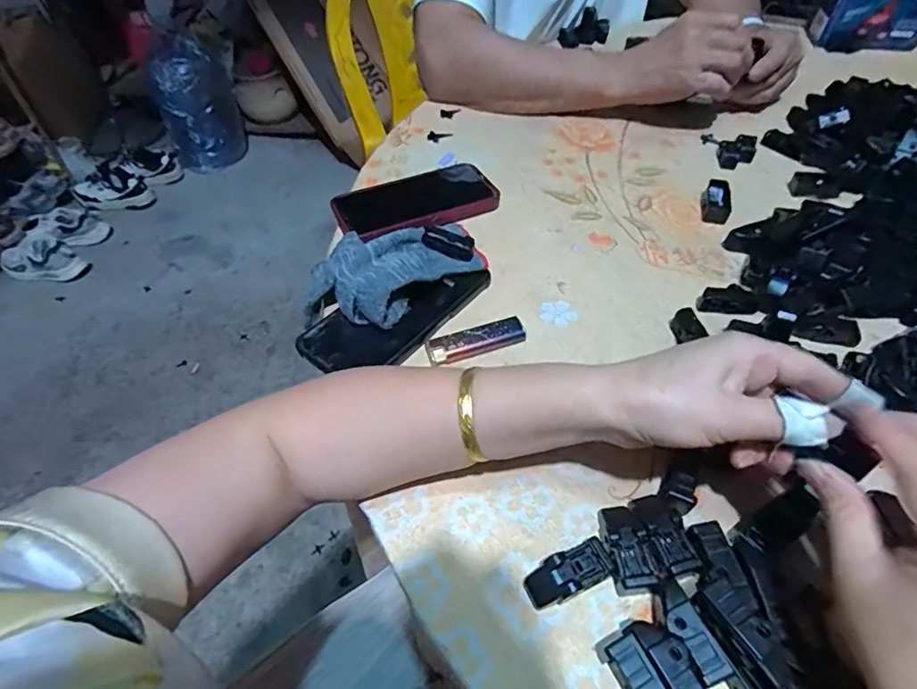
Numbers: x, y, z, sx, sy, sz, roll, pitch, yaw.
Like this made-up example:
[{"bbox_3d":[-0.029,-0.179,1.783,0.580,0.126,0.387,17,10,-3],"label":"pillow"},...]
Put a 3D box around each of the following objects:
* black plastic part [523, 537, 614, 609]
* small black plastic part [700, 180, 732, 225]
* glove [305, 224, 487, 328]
[{"bbox_3d":[0.063,0.131,0.287,0.049,0.018,0.022,-22,53,-15],"label":"black plastic part"},{"bbox_3d":[0.258,-0.141,0.503,0.025,0.012,0.052,11,66,10],"label":"small black plastic part"},{"bbox_3d":[-0.049,-0.062,0.419,0.131,0.046,0.072,-35,58,-24],"label":"glove"}]

